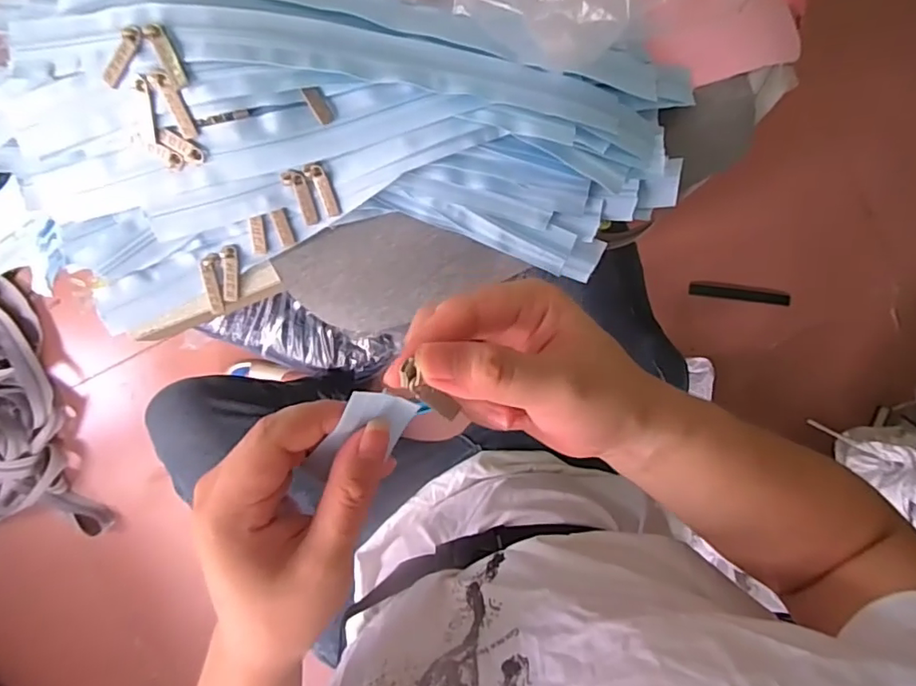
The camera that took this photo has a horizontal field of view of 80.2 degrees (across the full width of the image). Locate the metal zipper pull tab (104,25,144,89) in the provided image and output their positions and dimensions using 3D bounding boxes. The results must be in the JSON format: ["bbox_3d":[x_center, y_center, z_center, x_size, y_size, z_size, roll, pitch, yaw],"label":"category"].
[{"bbox_3d":[-0.195,-0.167,0.316,0.011,0.004,0.037,40,109,-4],"label":"metal zipper pull tab"}]

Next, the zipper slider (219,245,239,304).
[{"bbox_3d":[-0.159,-0.049,0.380,0.011,0.008,0.038,-1,92,-3],"label":"zipper slider"}]

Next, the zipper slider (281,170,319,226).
[{"bbox_3d":[-0.103,-0.096,0.362,0.014,0.004,0.040,-17,136,-3],"label":"zipper slider"}]

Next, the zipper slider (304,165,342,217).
[{"bbox_3d":[-0.088,-0.100,0.360,0.011,0.004,0.038,-23,133,-3],"label":"zipper slider"}]

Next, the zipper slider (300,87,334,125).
[{"bbox_3d":[-0.086,-0.147,0.335,0.012,0.006,0.022,-31,108,-15],"label":"zipper slider"}]

